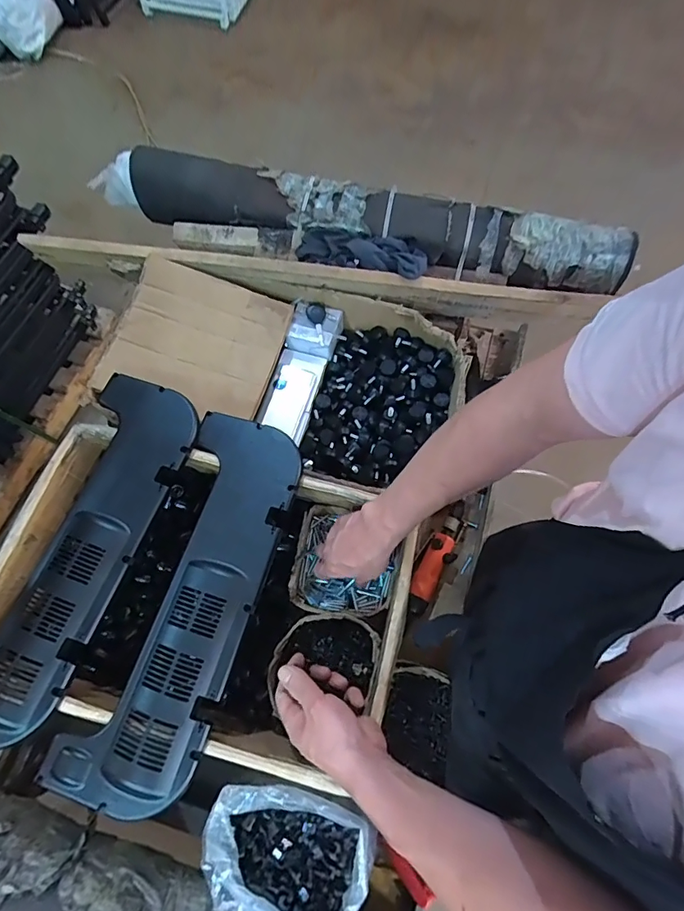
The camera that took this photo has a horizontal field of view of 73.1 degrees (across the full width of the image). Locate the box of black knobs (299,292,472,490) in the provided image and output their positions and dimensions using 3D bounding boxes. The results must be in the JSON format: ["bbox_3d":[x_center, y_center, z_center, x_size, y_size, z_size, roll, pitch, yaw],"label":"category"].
[{"bbox_3d":[0.073,-0.101,0.775,0.232,0.099,0.312,15,69,6],"label":"box of black knobs"}]

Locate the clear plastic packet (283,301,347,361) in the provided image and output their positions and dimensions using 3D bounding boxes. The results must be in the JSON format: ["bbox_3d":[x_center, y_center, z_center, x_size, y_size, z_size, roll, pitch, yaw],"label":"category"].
[{"bbox_3d":[-0.048,-0.227,0.829,0.090,0.042,0.089,15,69,6],"label":"clear plastic packet"}]

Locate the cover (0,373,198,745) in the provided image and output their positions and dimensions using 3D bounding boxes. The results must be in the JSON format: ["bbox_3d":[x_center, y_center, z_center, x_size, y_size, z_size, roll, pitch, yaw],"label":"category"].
[{"bbox_3d":[-0.344,0.110,0.606,0.158,0.035,0.472,17,70,7],"label":"cover"}]

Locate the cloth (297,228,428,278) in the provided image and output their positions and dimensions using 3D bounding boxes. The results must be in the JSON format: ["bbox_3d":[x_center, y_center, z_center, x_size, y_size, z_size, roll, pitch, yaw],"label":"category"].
[{"bbox_3d":[0.032,-0.348,0.796,0.230,0.048,0.081,17,70,7],"label":"cloth"}]

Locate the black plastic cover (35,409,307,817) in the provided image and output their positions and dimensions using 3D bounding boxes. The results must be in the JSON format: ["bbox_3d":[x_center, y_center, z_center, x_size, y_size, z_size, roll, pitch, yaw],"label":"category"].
[{"bbox_3d":[-0.187,0.170,0.581,0.160,0.030,0.472,16,70,7],"label":"black plastic cover"}]

